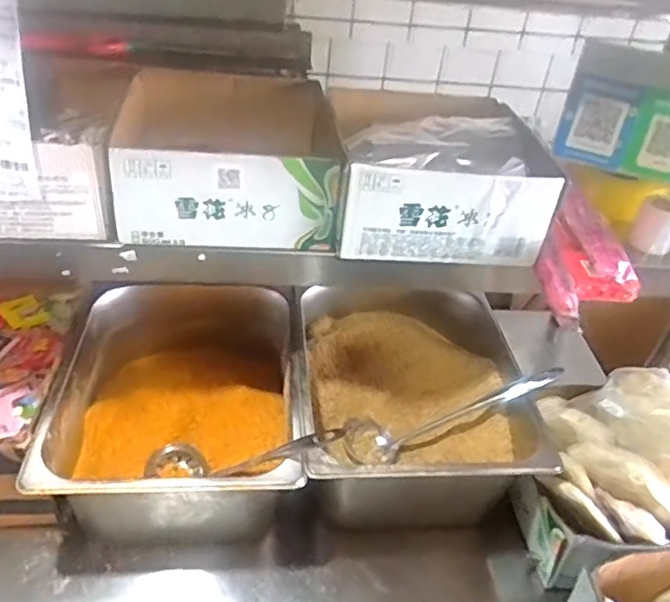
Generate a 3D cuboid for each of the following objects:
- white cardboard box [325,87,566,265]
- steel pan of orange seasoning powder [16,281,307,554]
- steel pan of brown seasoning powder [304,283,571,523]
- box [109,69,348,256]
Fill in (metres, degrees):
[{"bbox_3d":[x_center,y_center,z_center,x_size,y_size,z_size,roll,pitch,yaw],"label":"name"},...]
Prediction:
[{"bbox_3d":[0.109,-0.140,0.685,0.211,0.091,0.222,4,37,-3],"label":"white cardboard box"},{"bbox_3d":[-0.181,0.122,0.741,0.255,0.125,0.314,0,37,-8],"label":"steel pan of orange seasoning powder"},{"bbox_3d":[0.090,0.126,0.794,0.279,0.150,0.334,1,37,-7],"label":"steel pan of brown seasoning powder"},{"bbox_3d":[-0.114,-0.152,0.669,0.219,0.096,0.225,0,37,-8],"label":"box"}]

